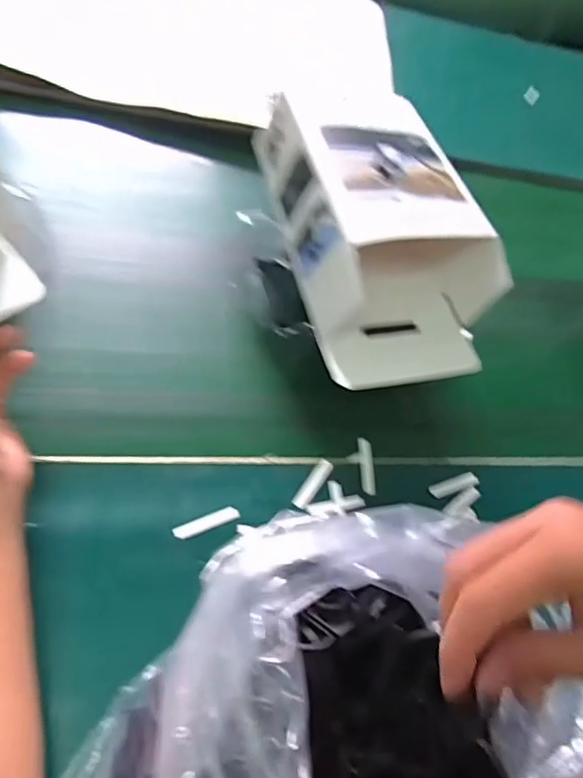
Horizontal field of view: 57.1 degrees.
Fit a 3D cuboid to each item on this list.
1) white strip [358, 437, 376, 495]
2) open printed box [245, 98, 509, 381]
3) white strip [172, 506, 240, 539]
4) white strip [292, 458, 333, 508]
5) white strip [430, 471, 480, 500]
[{"bbox_3d":[0.062,0.064,0.443,0.012,0.004,0.048,-1,65,-4],"label":"white strip"},{"bbox_3d":[0.075,-0.130,0.441,0.154,0.084,0.240,-14,67,-9],"label":"open printed box"},{"bbox_3d":[-0.061,0.097,0.388,0.048,0.004,0.010,-16,66,-26],"label":"white strip"},{"bbox_3d":[0.017,0.074,0.422,0.013,0.004,0.045,32,68,11],"label":"white strip"},{"bbox_3d":[0.138,0.081,0.454,0.042,0.004,0.013,-18,68,-11],"label":"white strip"}]

